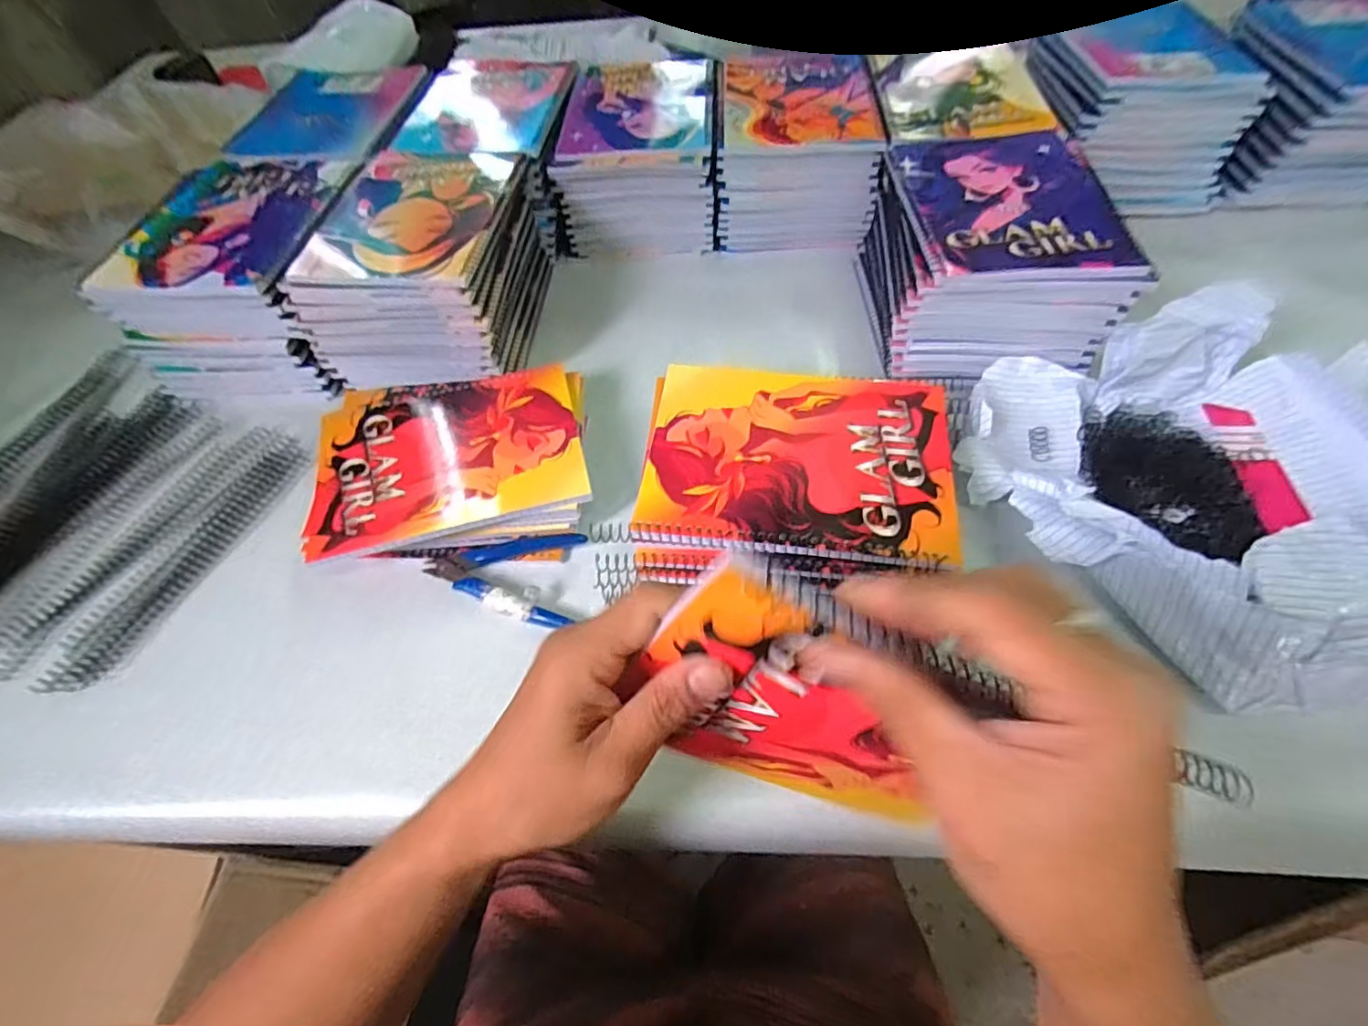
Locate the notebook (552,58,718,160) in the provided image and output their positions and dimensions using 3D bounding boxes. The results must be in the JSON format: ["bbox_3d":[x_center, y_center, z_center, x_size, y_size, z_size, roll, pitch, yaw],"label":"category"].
[{"bbox_3d":[-0.045,-0.416,0.599,0.146,0.012,0.198,0,58,5],"label":"notebook"}]

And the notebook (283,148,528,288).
[{"bbox_3d":[-0.228,-0.259,0.510,0.148,0.018,0.194,3,58,6],"label":"notebook"}]

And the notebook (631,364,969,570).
[{"bbox_3d":[0.075,-0.038,0.390,0.195,0.013,0.150,5,58,8],"label":"notebook"}]

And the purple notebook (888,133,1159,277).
[{"bbox_3d":[0.257,-0.248,0.469,0.154,0.017,0.193,-1,59,1],"label":"purple notebook"}]

